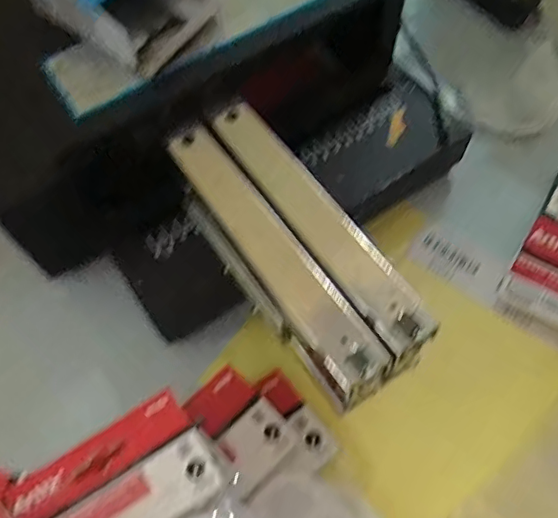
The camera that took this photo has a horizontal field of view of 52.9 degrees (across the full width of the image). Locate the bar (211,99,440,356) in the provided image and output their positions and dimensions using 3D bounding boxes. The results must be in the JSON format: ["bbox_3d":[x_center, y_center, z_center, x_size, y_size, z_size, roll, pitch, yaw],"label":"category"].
[{"bbox_3d":[0.018,-0.026,0.298,0.029,0.013,0.176,-31,67,-13],"label":"bar"}]

